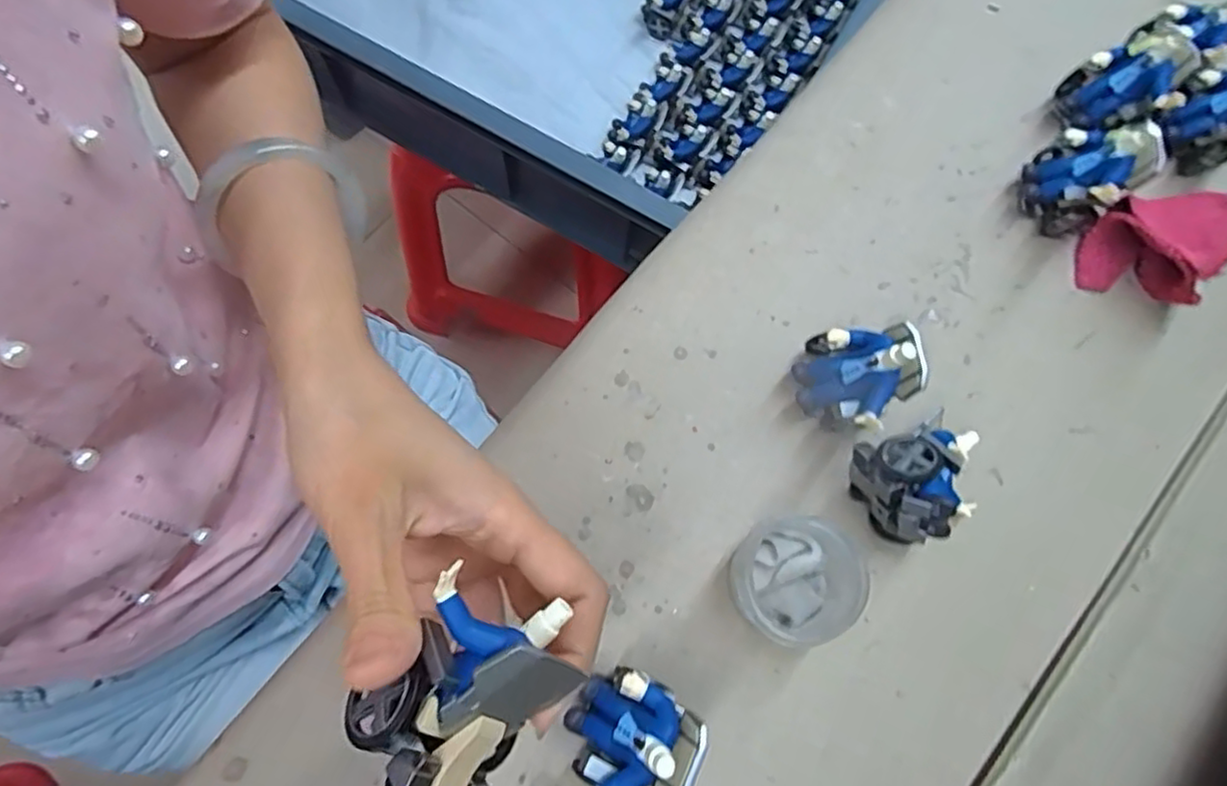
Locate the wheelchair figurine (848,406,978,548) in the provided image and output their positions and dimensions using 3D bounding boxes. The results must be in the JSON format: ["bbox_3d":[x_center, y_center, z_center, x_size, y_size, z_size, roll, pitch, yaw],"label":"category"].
[{"bbox_3d":[0.143,0.042,0.322,0.046,0.052,0.049,-24,76,-10],"label":"wheelchair figurine"}]

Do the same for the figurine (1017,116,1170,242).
[{"bbox_3d":[0.254,-0.119,0.371,0.039,0.057,0.049,-36,78,-13],"label":"figurine"}]

